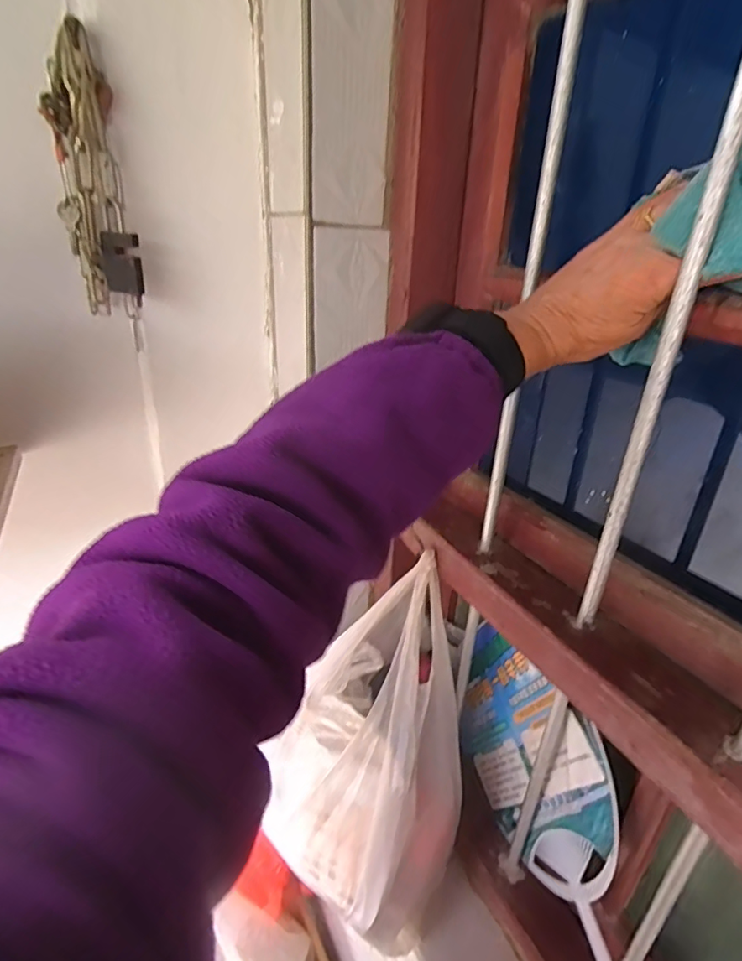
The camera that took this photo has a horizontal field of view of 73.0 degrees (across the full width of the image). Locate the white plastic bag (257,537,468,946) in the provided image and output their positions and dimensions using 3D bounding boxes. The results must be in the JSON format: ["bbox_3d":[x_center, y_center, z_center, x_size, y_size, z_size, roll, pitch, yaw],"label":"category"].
[{"bbox_3d":[0.005,0.270,0.544,0.202,0.288,0.231,12,27,18],"label":"white plastic bag"}]

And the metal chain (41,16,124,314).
[{"bbox_3d":[-0.259,-0.272,0.461,0.055,0.214,0.038,-6,27,-18],"label":"metal chain"}]

